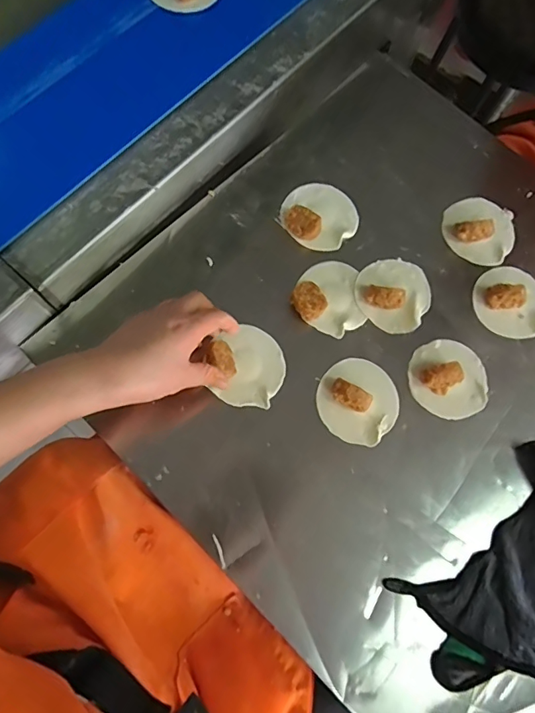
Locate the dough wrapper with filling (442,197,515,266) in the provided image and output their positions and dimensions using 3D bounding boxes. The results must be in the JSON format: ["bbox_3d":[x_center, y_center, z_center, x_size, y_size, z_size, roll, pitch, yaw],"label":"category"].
[{"bbox_3d":[0.253,-0.156,0.537,0.084,0.027,0.085,0,74,-1],"label":"dough wrapper with filling"}]

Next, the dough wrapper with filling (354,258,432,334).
[{"bbox_3d":[0.142,-0.075,0.509,0.082,0.029,0.083,0,74,-1],"label":"dough wrapper with filling"}]

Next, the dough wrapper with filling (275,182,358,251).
[{"bbox_3d":[0.061,-0.167,0.534,0.086,0.023,0.084,0,74,-1],"label":"dough wrapper with filling"}]

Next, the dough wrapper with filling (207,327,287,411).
[{"bbox_3d":[-0.021,0.006,0.478,0.075,0.032,0.085,4,74,0],"label":"dough wrapper with filling"}]

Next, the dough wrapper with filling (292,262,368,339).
[{"bbox_3d":[0.074,-0.068,0.507,0.080,0.022,0.083,0,74,-1],"label":"dough wrapper with filling"}]

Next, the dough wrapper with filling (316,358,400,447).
[{"bbox_3d":[0.096,0.042,0.472,0.083,0.031,0.085,0,74,-1],"label":"dough wrapper with filling"}]

